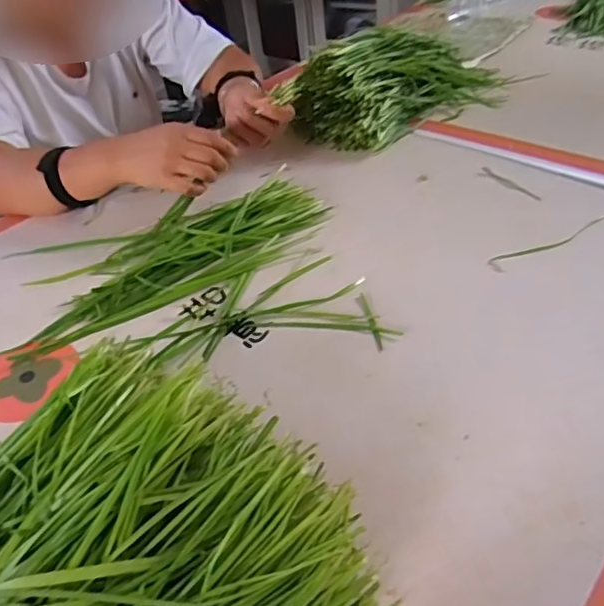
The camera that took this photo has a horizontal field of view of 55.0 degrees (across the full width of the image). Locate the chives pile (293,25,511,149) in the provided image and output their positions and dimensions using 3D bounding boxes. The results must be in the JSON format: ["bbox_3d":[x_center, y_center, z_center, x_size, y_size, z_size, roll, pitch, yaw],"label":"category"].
[{"bbox_3d":[0.143,-0.326,0.832,0.332,0.103,0.155,-24,44,-19],"label":"chives pile"}]

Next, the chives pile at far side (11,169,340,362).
[{"bbox_3d":[-0.135,-0.062,0.642,0.340,0.030,0.181,-16,42,-11],"label":"chives pile at far side"}]

